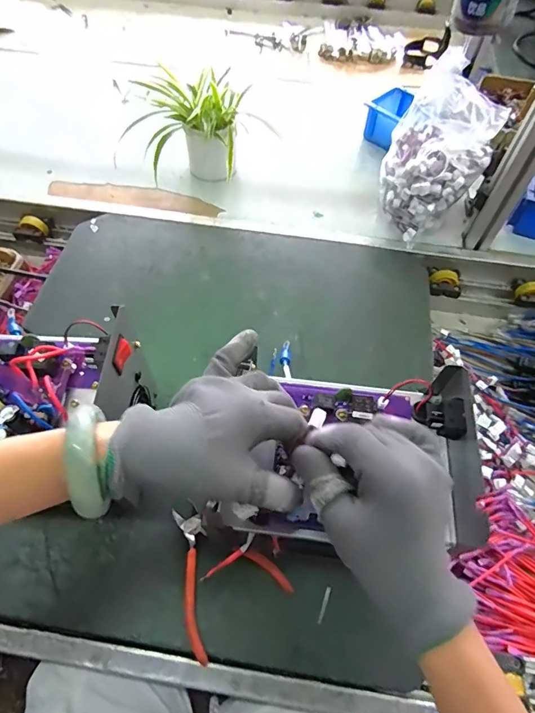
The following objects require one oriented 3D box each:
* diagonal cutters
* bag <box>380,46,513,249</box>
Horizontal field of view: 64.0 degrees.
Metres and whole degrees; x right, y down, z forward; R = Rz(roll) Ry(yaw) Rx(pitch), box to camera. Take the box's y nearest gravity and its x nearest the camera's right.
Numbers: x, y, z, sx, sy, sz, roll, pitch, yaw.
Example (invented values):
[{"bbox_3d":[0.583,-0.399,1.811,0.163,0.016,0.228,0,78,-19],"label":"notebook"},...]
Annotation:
[{"bbox_3d":[-0.056,0.223,0.457,0.111,0.011,0.134,-29,64,-18],"label":"diagonal cutters"},{"bbox_3d":[0.274,-0.328,0.695,0.153,0.189,0.192,26,61,12],"label":"bag"}]

